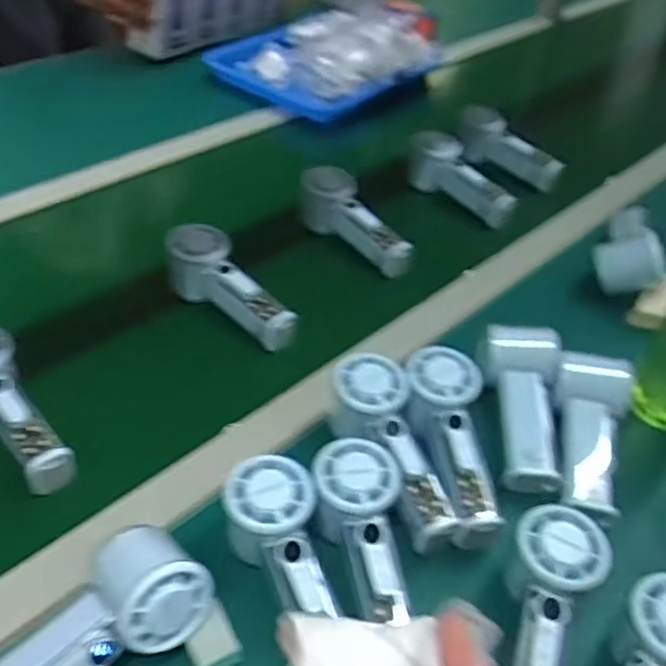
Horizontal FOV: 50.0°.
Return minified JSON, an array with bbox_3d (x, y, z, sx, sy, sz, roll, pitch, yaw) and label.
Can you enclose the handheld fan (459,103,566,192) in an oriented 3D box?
[{"bbox_3d":[0.218,-0.232,0.900,0.068,0.049,0.159,-30,64,-34],"label":"handheld fan"}]

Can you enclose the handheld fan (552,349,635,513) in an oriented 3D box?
[{"bbox_3d":[0.209,0.079,0.566,0.057,0.038,0.138,8,68,3],"label":"handheld fan"}]

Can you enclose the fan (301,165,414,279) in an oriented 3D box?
[{"bbox_3d":[0.027,-0.115,0.777,0.044,0.074,0.153,-27,50,-32],"label":"fan"}]

